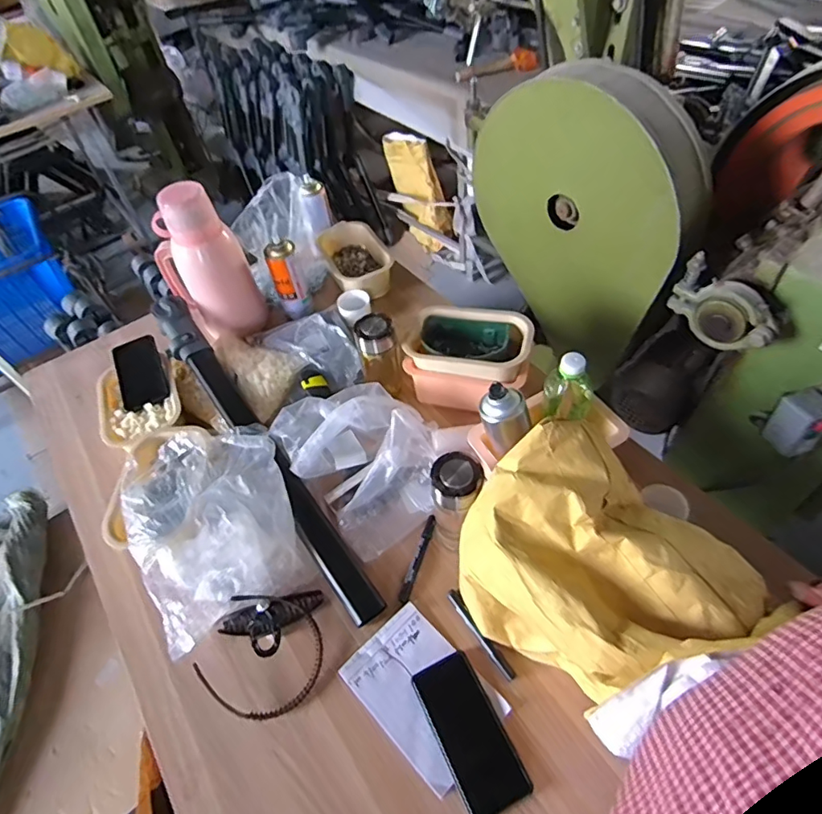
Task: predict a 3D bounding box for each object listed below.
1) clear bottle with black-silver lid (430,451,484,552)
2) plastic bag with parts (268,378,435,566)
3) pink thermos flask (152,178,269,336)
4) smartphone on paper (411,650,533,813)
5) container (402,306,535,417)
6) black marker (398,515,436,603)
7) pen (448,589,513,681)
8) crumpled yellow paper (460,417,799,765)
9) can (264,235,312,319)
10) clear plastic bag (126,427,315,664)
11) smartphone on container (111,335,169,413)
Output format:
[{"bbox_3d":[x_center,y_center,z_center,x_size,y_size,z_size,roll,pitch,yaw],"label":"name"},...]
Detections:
[{"bbox_3d":[0.063,0.133,0.705,0.065,0.181,0.064,-7,51,1],"label":"clear bottle with black-silver lid"},{"bbox_3d":[-0.074,0.065,0.811,0.207,0.110,0.259,-37,57,-21],"label":"plastic bag with parts"},{"bbox_3d":[-0.387,-0.271,0.986,0.177,0.274,0.116,-22,53,-11],"label":"pink thermos flask"},{"bbox_3d":[0.069,0.386,0.618,0.077,0.007,0.165,-24,53,-13],"label":"smartphone on paper"},{"bbox_3d":[0.099,-0.078,0.890,0.198,0.126,0.130,11,54,14],"label":"container"},{"bbox_3d":[0.009,0.216,0.745,0.015,0.017,0.126,14,55,17],"label":"black marker"},{"bbox_3d":[0.089,0.294,0.677,0.013,0.015,0.131,-30,55,-17],"label":"pen"},{"bbox_3d":[0.212,0.202,0.596,0.239,0.234,0.288,-33,56,-19],"label":"crumpled yellow paper"},{"bbox_3d":[-0.247,-0.258,1.048,0.059,0.153,0.057,-3,52,4],"label":"can"},{"bbox_3d":[-0.287,0.164,0.766,0.220,0.099,0.305,-22,53,-12],"label":"clear plastic bag"},{"bbox_3d":[-0.486,-0.064,0.928,0.080,0.010,0.164,-29,59,-5],"label":"smartphone on container"}]

